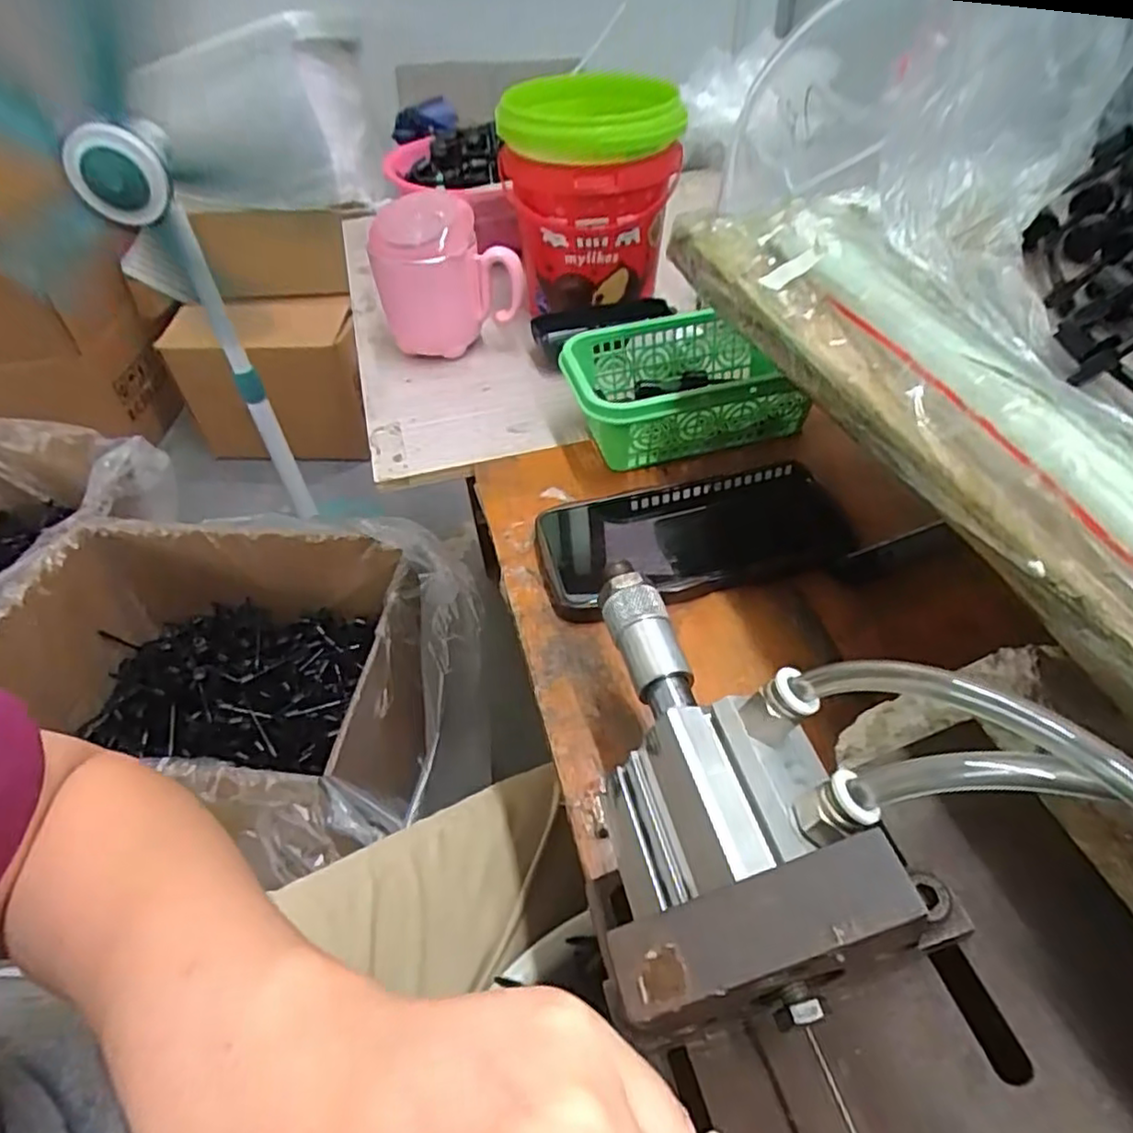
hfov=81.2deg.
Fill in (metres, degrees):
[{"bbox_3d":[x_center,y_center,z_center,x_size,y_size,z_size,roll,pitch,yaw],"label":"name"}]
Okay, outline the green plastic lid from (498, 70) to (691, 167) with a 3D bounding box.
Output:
[{"bbox_3d":[0.018,-0.328,0.478,0.127,0.031,0.129,2,47,5],"label":"green plastic lid"}]

